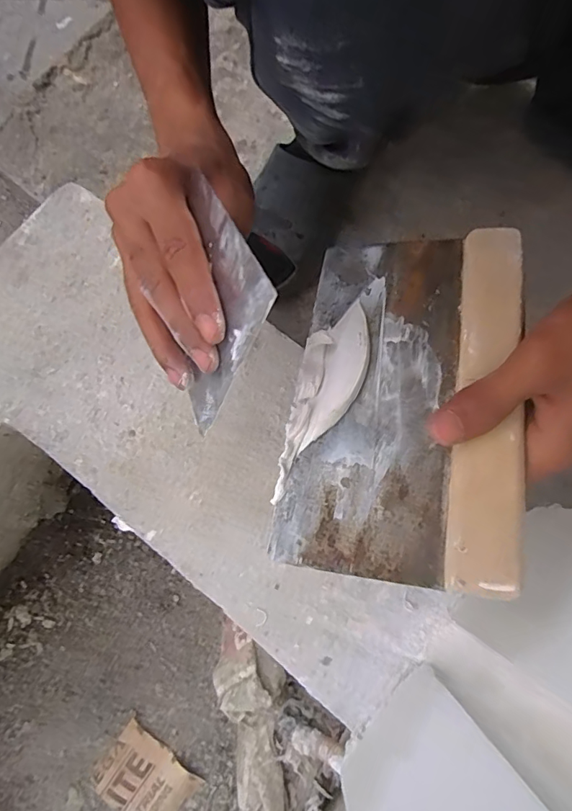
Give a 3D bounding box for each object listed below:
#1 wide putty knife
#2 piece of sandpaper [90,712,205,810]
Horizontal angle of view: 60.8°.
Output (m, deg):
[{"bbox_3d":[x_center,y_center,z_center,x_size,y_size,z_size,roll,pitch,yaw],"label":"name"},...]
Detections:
[{"bbox_3d":[0.060,-0.011,0.256,0.114,0.012,0.193,1,67,22],"label":"wide putty knife"},{"bbox_3d":[-0.164,0.429,0.556,0.104,0.014,0.085,35,80,7],"label":"piece of sandpaper"}]

